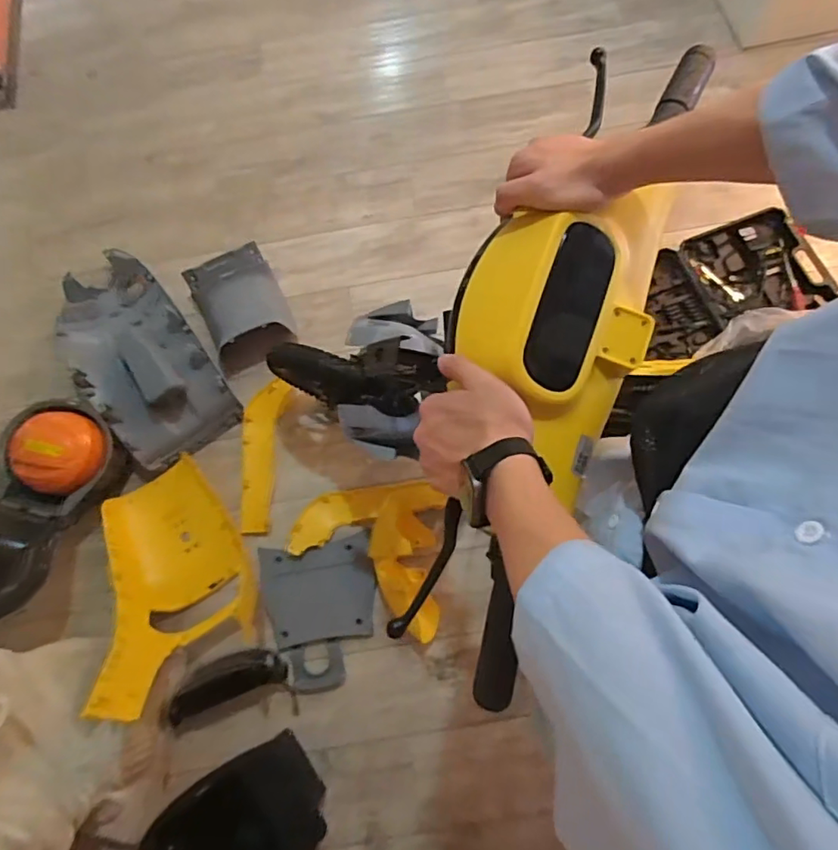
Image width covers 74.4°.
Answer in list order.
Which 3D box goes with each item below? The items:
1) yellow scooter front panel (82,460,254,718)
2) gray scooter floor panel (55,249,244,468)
[{"bbox_3d":[-0.585,0.324,1.257,0.291,0.354,0.515,-29,75,-5],"label":"yellow scooter front panel"},{"bbox_3d":[-0.781,-0.224,1.476,0.310,0.175,0.648,-37,76,-7],"label":"gray scooter floor panel"}]

